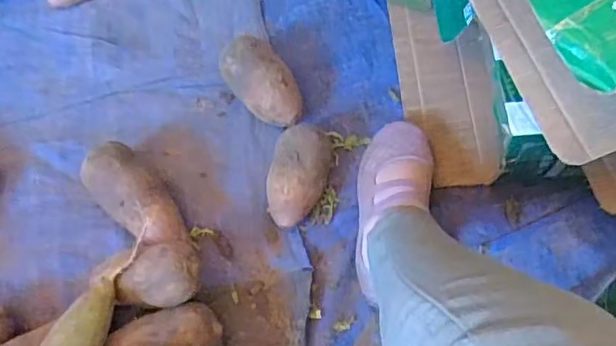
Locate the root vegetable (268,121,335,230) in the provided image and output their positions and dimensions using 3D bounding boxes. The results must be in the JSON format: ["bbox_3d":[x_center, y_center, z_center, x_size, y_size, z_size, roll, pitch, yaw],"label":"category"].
[{"bbox_3d":[-0.013,0.007,0.723,0.071,0.071,0.124,16,65,12],"label":"root vegetable"}]

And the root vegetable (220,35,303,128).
[{"bbox_3d":[-0.059,-0.117,0.790,0.081,0.077,0.130,-30,65,-11],"label":"root vegetable"}]

